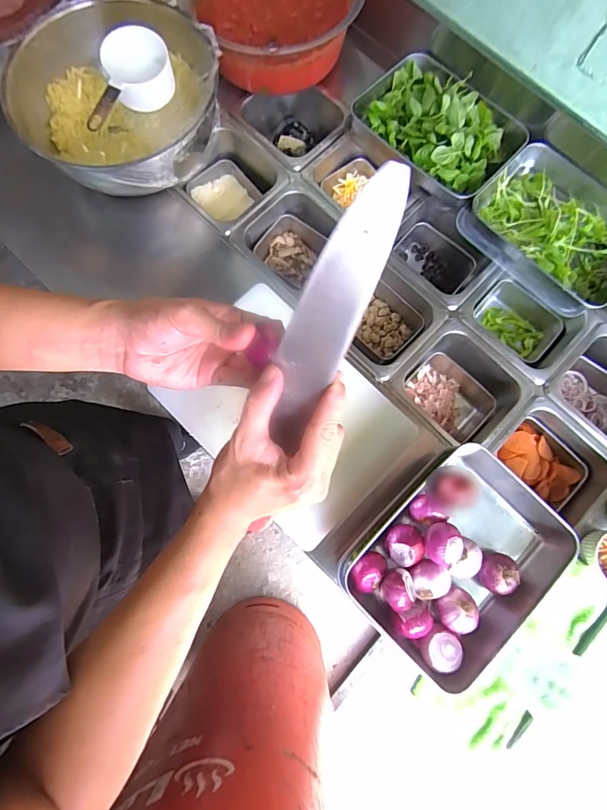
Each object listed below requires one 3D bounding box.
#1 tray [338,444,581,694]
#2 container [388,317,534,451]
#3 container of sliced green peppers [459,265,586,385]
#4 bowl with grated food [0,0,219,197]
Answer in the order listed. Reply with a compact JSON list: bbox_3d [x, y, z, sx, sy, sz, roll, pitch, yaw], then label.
[{"bbox_3d":[0.194,0.196,0.521,0.256,0.067,0.210,-40,82,-8],"label":"tray"},{"bbox_3d":[0.245,-0.021,0.677,0.176,0.096,0.162,43,82,7],"label":"container"},{"bbox_3d":[0.357,-0.132,0.702,0.174,0.095,0.153,43,82,7],"label":"container of sliced green peppers"},{"bbox_3d":[-0.283,-0.471,0.629,0.292,0.139,0.289,0,79,-1],"label":"bowl with grated food"}]

